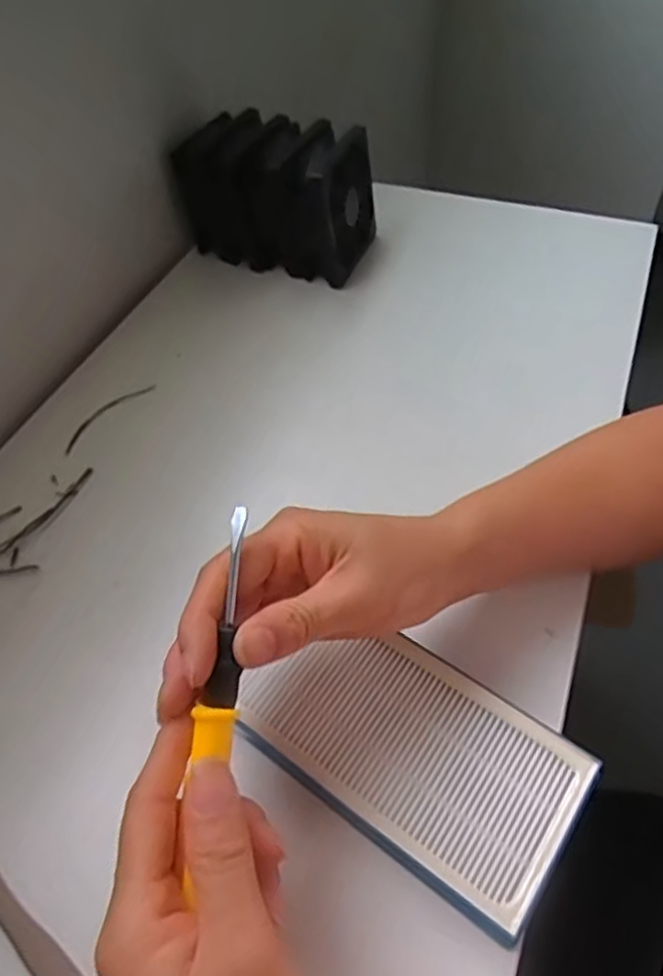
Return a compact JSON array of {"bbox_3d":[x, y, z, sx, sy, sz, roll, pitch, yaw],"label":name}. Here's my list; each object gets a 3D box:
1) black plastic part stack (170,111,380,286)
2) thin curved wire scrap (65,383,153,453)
[{"bbox_3d":[-0.047,-0.248,0.566,0.152,0.107,0.090,16,54,16],"label":"black plastic part stack"},{"bbox_3d":[-0.163,-0.054,0.475,0.015,0.004,0.081,30,58,23],"label":"thin curved wire scrap"}]

